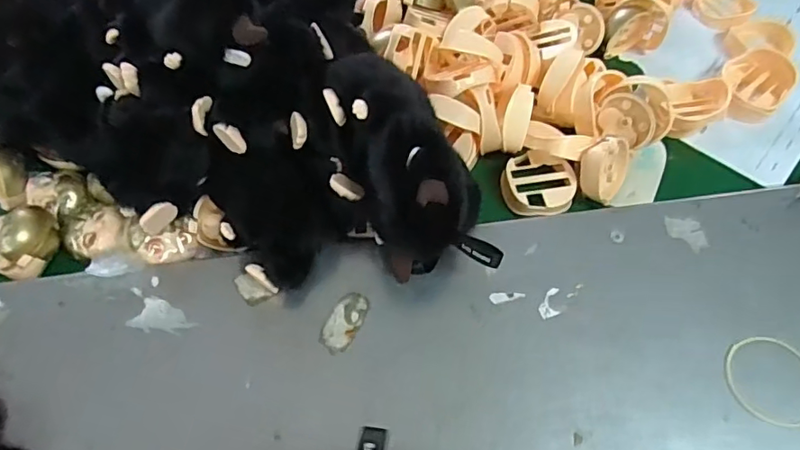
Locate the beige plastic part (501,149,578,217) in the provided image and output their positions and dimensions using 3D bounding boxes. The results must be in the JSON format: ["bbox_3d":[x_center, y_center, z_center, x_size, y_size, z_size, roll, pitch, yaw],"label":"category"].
[{"bbox_3d":[0.108,-0.030,0.427,0.056,0.015,0.052,15,61,8],"label":"beige plastic part"}]

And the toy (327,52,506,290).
[{"bbox_3d":[0.004,-0.040,0.357,0.078,0.065,0.161,-25,87,-12],"label":"toy"}]

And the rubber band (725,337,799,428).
[{"bbox_3d":[0.229,0.095,0.332,0.056,0.004,0.054,0,60,0],"label":"rubber band"}]

